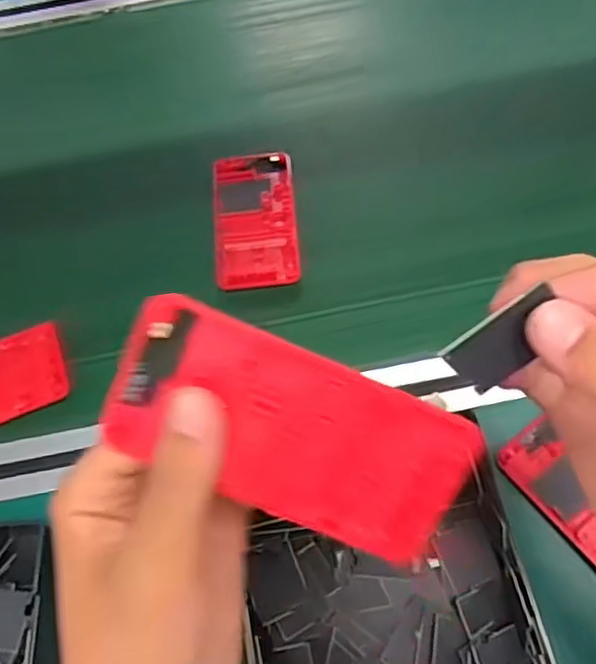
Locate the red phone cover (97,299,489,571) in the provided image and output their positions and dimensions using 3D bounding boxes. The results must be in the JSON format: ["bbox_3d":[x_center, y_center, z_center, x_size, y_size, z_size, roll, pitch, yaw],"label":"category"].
[{"bbox_3d":[-0.002,0.036,0.229,0.125,0.006,0.061,24,106,-6],"label":"red phone cover"}]

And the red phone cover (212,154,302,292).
[{"bbox_3d":[-0.033,-0.089,0.508,0.062,0.009,0.120,-6,64,2],"label":"red phone cover"}]

